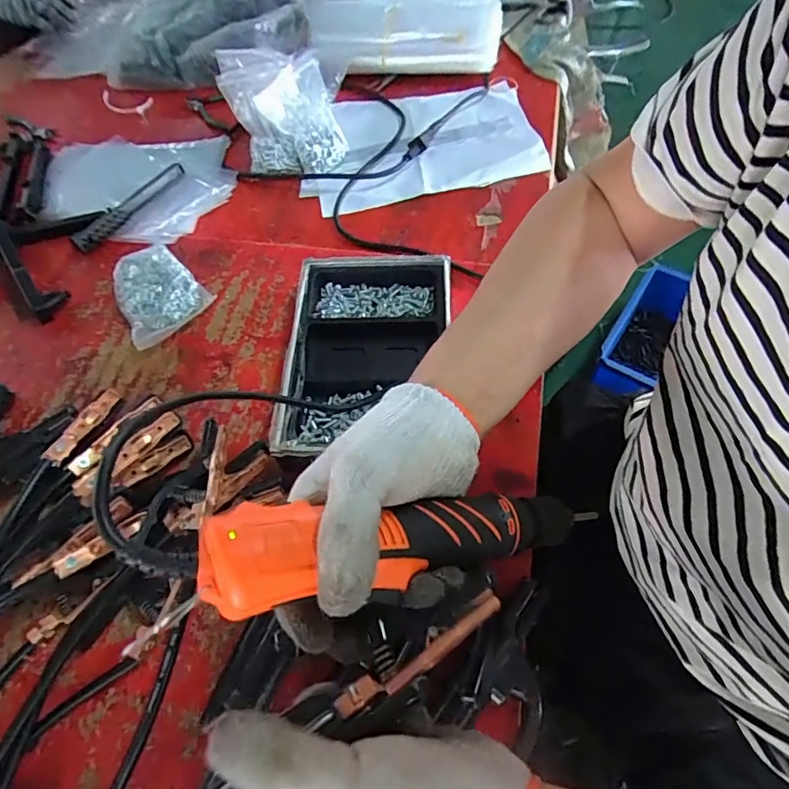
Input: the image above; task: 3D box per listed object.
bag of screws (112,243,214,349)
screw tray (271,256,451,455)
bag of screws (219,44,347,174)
[{"bbox_3d":[-0.270,-0.113,0.564,0.114,0.029,0.096,38,70,24],"label":"bag of screws"},{"bbox_3d":[-0.024,-0.038,0.496,0.154,0.044,0.227,0,60,6],"label":"screw tray"},{"bbox_3d":[-0.145,-0.369,0.667,0.126,0.106,0.146,-24,60,-8],"label":"bag of screws"}]

